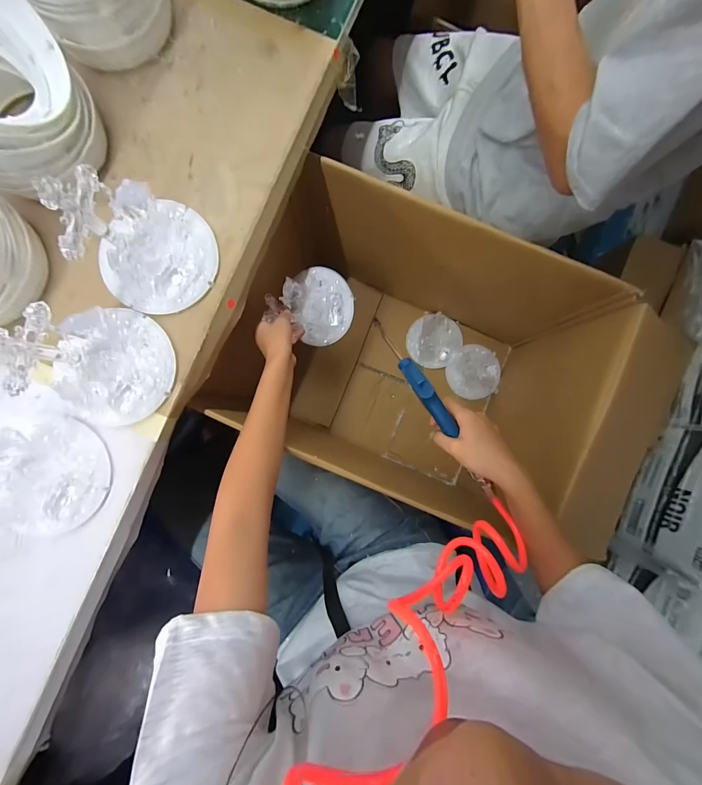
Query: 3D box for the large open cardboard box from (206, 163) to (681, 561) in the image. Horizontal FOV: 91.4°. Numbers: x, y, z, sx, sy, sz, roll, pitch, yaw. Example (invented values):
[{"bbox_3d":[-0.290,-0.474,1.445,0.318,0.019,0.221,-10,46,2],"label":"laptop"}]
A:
[{"bbox_3d":[0.077,-0.057,0.666,0.531,0.355,0.421,28,87,0],"label":"large open cardboard box"}]

